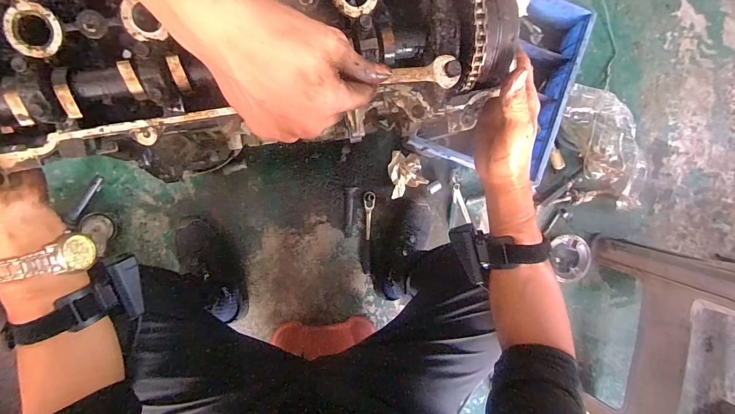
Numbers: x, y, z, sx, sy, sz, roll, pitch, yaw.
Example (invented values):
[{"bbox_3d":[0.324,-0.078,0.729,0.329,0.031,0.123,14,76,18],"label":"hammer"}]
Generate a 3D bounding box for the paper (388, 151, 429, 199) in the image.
[{"bbox_3d":[0.095,-0.082,0.832,0.094,0.050,0.109,-9,92,-5],"label":"paper"}]

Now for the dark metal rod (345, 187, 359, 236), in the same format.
[{"bbox_3d":[-0.041,0.012,0.832,0.022,0.014,0.121,5,91,-5],"label":"dark metal rod"}]

